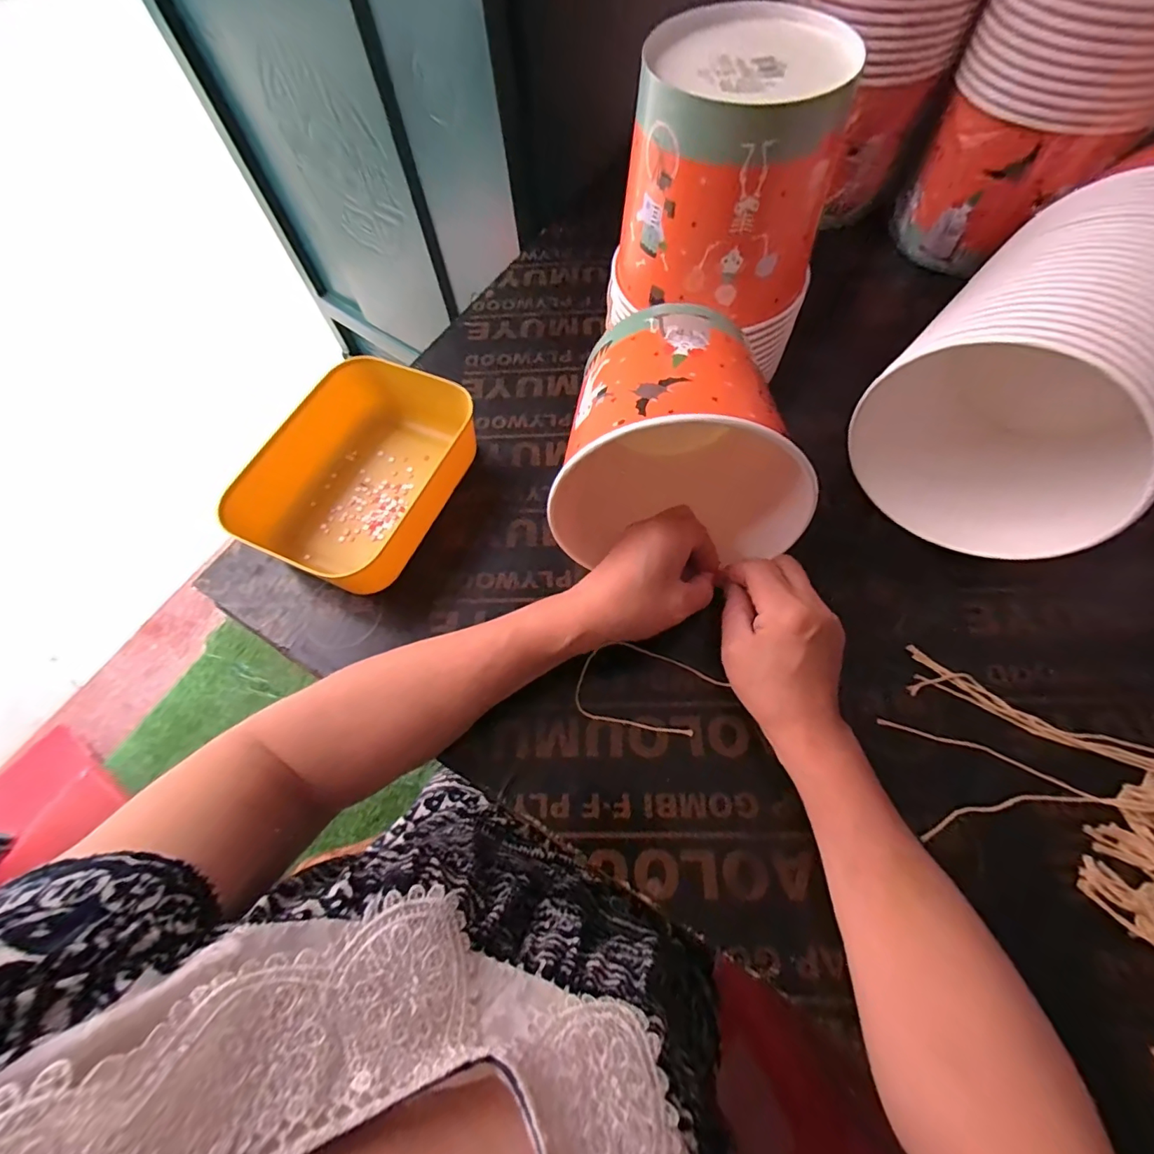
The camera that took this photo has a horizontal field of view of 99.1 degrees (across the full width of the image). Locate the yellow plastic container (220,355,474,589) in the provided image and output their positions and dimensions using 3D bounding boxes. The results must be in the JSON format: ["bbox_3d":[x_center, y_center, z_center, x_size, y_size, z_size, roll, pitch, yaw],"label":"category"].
[{"bbox_3d":[-0.168,-0.094,0.412,0.137,0.057,0.202,21,69,13],"label":"yellow plastic container"}]

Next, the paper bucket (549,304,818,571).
[{"bbox_3d":[0.067,-0.101,0.332,0.144,0.126,0.147,-3,66,2],"label":"paper bucket"}]

